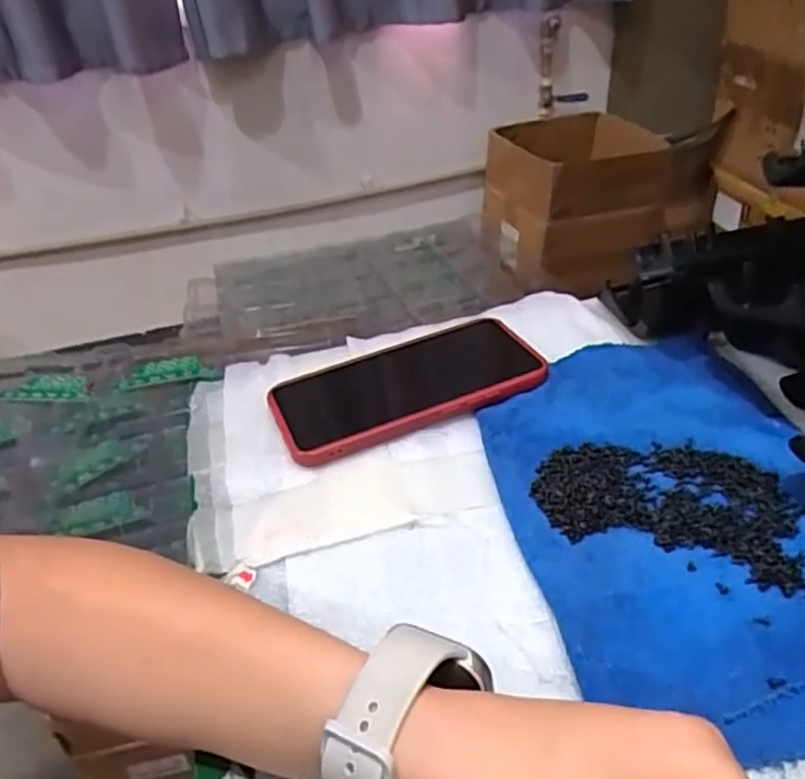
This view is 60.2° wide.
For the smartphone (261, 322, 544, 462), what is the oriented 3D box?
[{"bbox_3d":[0.001,-0.004,0.434,0.161,0.016,0.084,-18,40,-13],"label":"smartphone"}]

